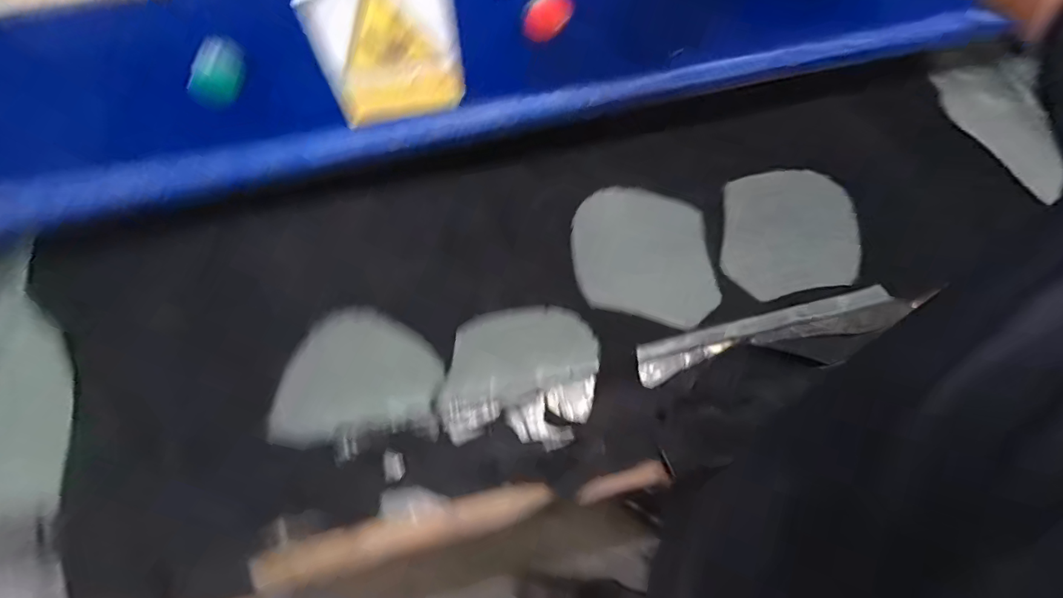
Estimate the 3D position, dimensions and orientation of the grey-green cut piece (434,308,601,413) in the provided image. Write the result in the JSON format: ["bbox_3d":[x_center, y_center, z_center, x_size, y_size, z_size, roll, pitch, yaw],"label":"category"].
[{"bbox_3d":[-0.018,0.070,0.603,0.197,0.030,0.109,-7,68,-3],"label":"grey-green cut piece"}]

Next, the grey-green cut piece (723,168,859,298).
[{"bbox_3d":[0.355,-0.095,0.663,0.190,0.012,0.179,-1,73,4],"label":"grey-green cut piece"}]

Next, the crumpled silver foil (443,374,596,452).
[{"bbox_3d":[-0.011,0.146,0.580,0.184,0.019,0.074,-8,69,-4],"label":"crumpled silver foil"}]

